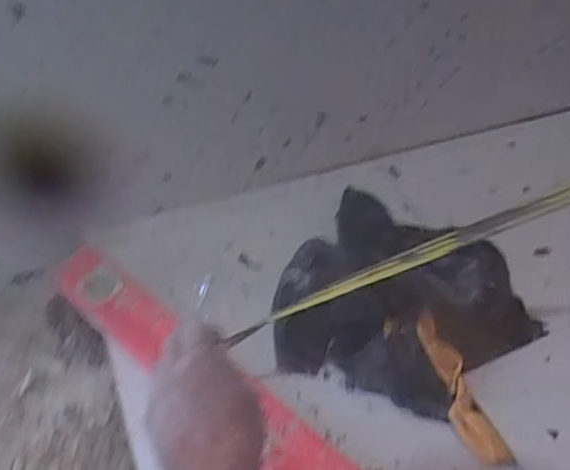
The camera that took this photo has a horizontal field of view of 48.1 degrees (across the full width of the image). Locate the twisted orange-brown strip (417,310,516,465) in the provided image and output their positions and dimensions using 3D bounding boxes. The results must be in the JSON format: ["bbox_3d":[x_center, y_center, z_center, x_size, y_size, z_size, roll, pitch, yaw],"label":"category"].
[{"bbox_3d":[0.166,0.145,0.607,0.036,0.019,0.151,-17,71,-17],"label":"twisted orange-brown strip"}]

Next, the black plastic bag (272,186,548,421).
[{"bbox_3d":[0.140,0.056,0.684,0.259,0.051,0.251,17,49,13],"label":"black plastic bag"}]

